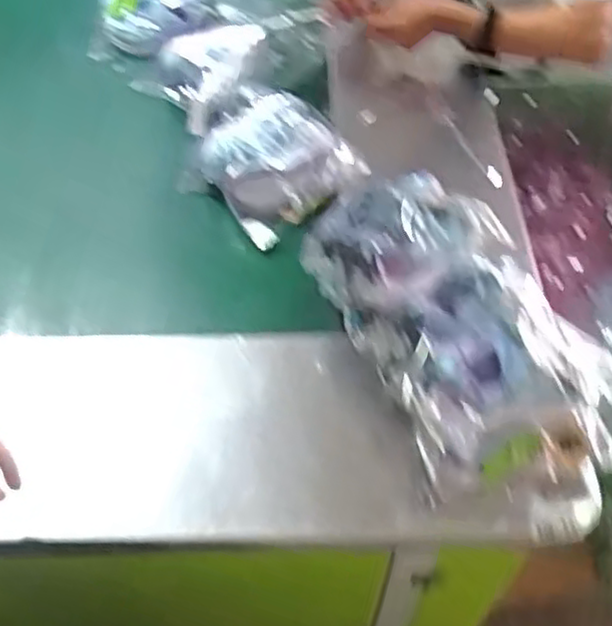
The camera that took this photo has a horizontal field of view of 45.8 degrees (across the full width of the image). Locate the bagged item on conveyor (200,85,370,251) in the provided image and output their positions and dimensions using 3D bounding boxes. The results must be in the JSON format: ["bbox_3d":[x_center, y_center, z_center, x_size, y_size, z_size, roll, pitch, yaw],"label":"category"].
[{"bbox_3d":[-0.049,-0.220,1.031,0.184,0.089,0.219,-26,56,-19],"label":"bagged item on conveyor"}]

